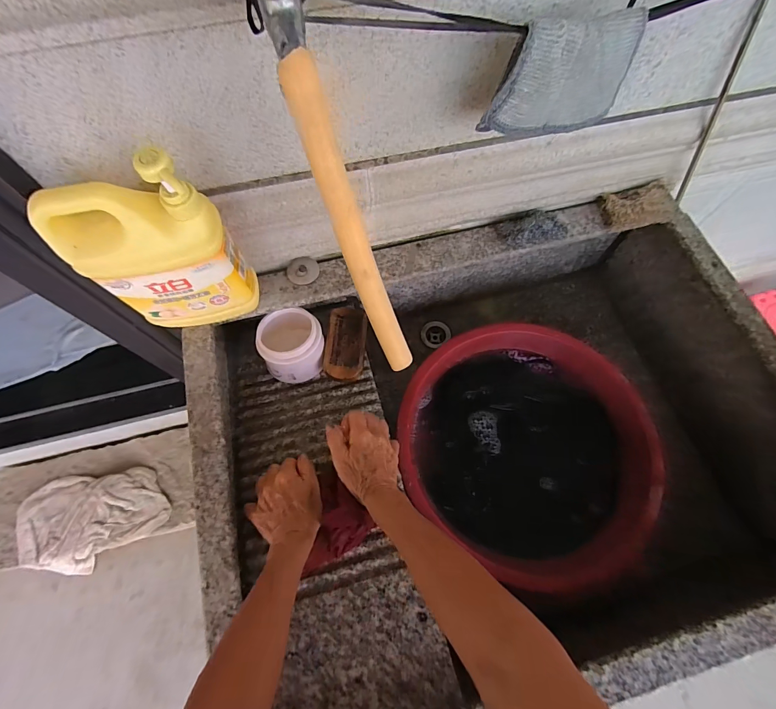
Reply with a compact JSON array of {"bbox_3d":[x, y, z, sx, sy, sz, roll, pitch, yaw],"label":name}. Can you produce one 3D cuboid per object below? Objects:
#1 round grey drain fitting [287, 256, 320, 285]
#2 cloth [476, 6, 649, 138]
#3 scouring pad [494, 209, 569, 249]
[{"bbox_3d":[-0.124,-0.124,0.552,0.046,0.009,0.042,0,68,0],"label":"round grey drain fitting"},{"bbox_3d":[0.154,-0.244,0.335,0.131,0.087,0.019,-16,69,-6],"label":"cloth"},{"bbox_3d":[0.222,-0.198,0.569,0.103,0.036,0.055,-12,68,-5],"label":"scouring pad"}]

